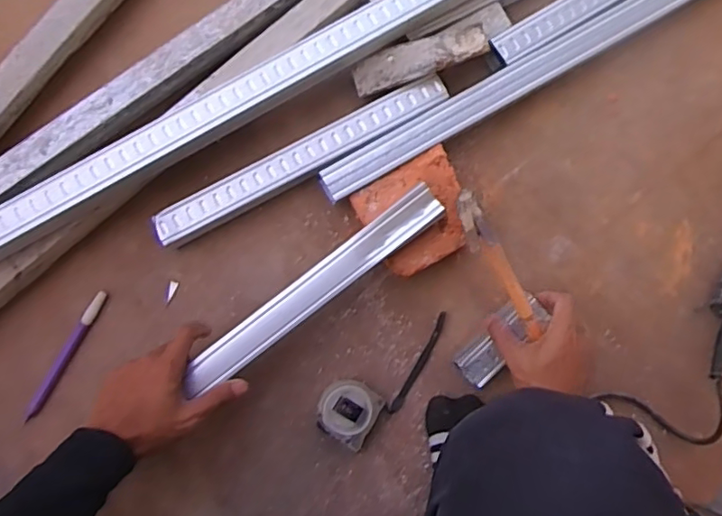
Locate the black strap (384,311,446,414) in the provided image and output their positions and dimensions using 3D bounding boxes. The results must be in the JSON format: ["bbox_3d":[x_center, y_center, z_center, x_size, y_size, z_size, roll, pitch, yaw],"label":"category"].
[{"bbox_3d":[0.064,0.117,0.638,0.017,0.010,0.124,33,82,0],"label":"black strap"}]

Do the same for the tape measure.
[{"bbox_3d":[-0.014,0.163,0.615,0.061,0.029,0.061,33,82,0],"label":"tape measure"}]

